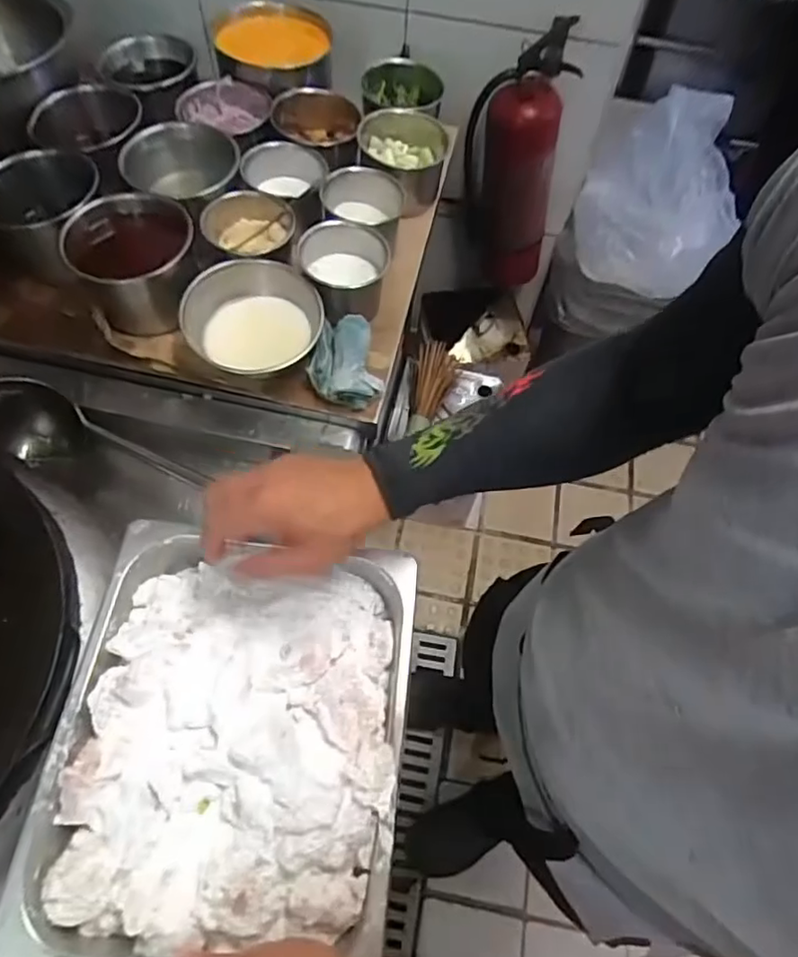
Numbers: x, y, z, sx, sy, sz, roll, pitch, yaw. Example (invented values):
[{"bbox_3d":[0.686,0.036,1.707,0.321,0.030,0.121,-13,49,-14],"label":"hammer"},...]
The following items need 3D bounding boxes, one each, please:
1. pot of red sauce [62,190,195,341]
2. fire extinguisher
[{"bbox_3d":[-0.332,-0.272,0.758,0.145,0.132,0.131,-20,64,-14],"label":"pot of red sauce"},{"bbox_3d":[0.224,-0.591,1.158,0.184,0.513,0.153,17,61,5],"label":"fire extinguisher"}]

